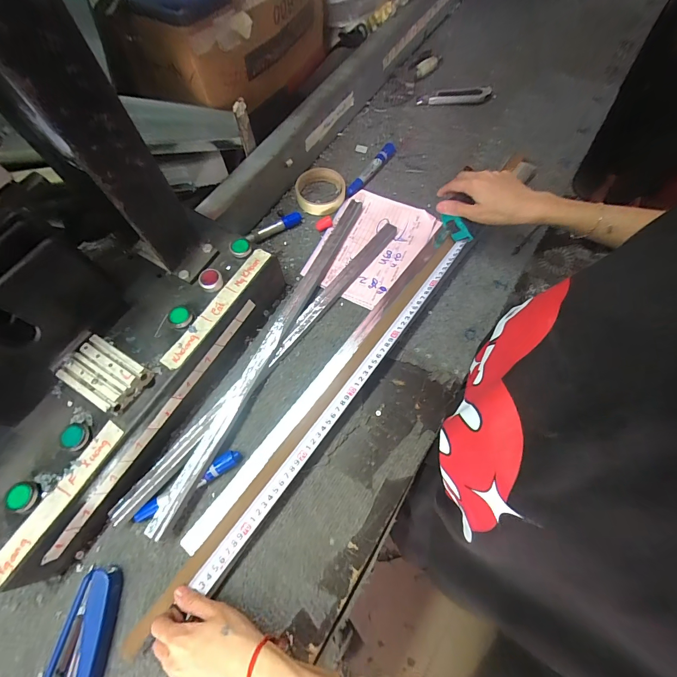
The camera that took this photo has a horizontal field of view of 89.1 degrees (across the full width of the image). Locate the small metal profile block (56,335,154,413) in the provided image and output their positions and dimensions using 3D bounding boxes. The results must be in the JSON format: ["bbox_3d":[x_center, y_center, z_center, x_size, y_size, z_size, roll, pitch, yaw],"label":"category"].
[{"bbox_3d":[-0.262,0.040,0.389,0.082,0.026,0.059,29,70,14],"label":"small metal profile block"}]

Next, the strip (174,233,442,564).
[{"bbox_3d":[-0.006,0.035,0.480,0.030,0.022,0.543,35,72,16],"label":"strip"}]

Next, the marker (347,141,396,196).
[{"bbox_3d":[0.063,-0.311,0.621,0.018,0.018,0.141,32,71,15],"label":"marker"}]

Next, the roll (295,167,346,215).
[{"bbox_3d":[-0.032,-0.260,0.598,0.084,0.018,0.089,-1,66,2],"label":"roll"}]

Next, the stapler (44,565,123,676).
[{"bbox_3d":[-0.271,0.309,0.366,0.054,0.020,0.108,3,67,3],"label":"stapler"}]

